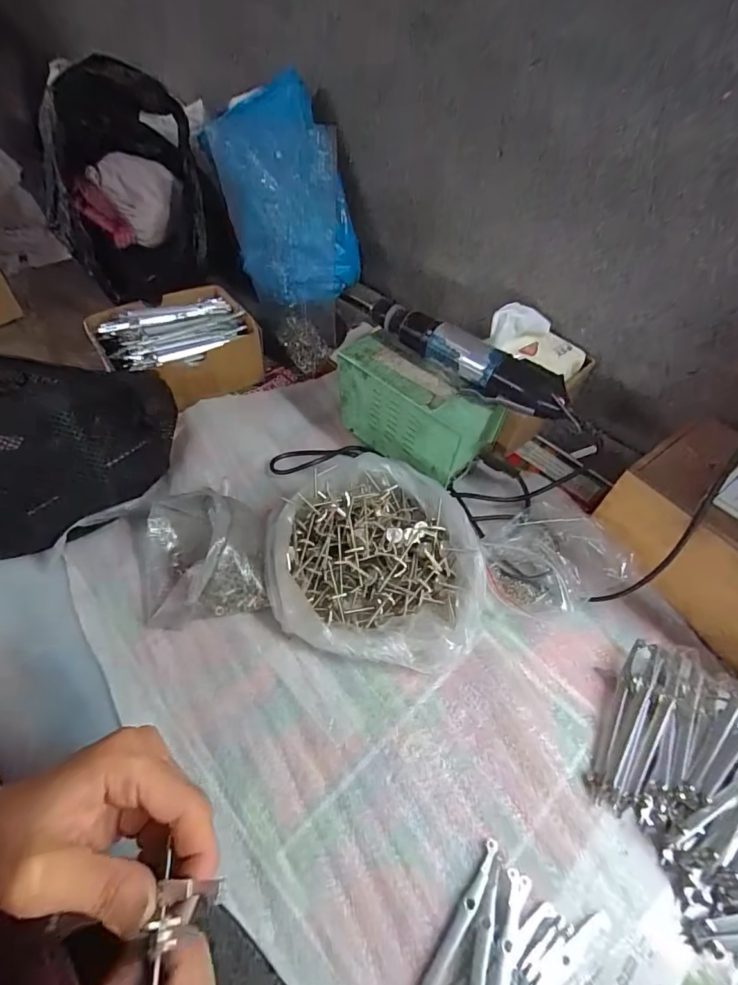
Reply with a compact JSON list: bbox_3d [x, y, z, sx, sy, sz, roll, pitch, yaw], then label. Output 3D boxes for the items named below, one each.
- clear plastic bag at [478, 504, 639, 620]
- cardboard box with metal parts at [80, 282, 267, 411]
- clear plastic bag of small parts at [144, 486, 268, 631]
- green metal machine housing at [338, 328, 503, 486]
[{"bbox_3d":[0.163,0.059,0.412,0.108,0.046,0.095,-19,56,-18],"label":"clear plastic bag"},{"bbox_3d":[-0.219,-0.165,0.538,0.165,0.080,0.138,-29,60,-24],"label":"cardboard box with metal parts"},{"bbox_3d":[-0.142,0.052,0.395,0.103,0.042,0.104,-7,52,-10],"label":"clear plastic bag of small parts"},{"bbox_3d":[0.043,-0.085,0.475,0.163,0.089,0.072,33,57,20],"label":"green metal machine housing"}]

